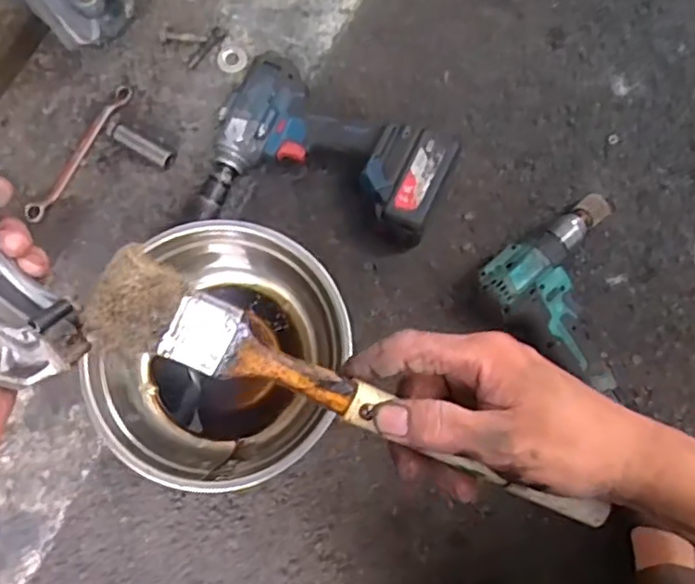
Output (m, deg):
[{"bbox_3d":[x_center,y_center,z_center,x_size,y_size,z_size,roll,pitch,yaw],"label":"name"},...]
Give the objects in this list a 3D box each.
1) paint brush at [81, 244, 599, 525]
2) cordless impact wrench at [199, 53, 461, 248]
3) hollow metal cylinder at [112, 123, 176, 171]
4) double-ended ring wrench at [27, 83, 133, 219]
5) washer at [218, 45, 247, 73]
[{"bbox_3d":[0.008,0.060,0.327,0.281,0.014,0.043,27,78,-10],"label":"paint brush"},{"bbox_3d":[-0.023,-0.130,0.703,0.243,0.071,0.173,24,78,6],"label":"cordless impact wrench"},{"bbox_3d":[-0.231,-0.165,0.738,0.078,0.021,0.022,31,79,7],"label":"hollow metal cylinder"},{"bbox_3d":[-0.302,-0.159,0.736,0.021,0.011,0.188,29,78,6],"label":"double-ended ring wrench"},{"bbox_3d":[-0.135,-0.274,0.769,0.034,0.004,0.031,0,91,-4],"label":"washer"}]

